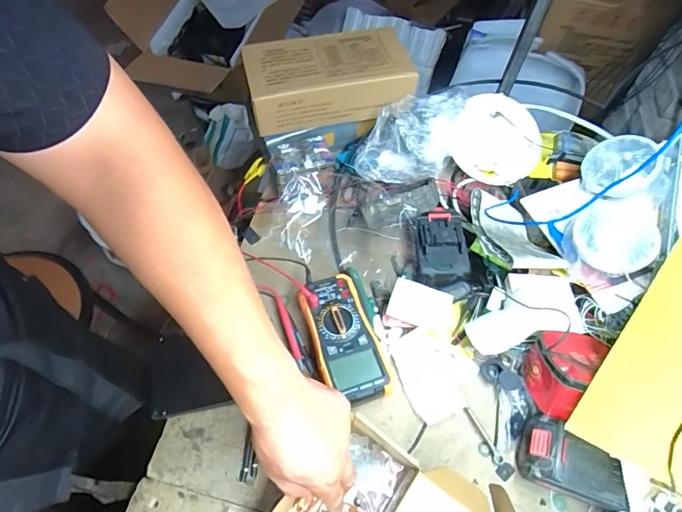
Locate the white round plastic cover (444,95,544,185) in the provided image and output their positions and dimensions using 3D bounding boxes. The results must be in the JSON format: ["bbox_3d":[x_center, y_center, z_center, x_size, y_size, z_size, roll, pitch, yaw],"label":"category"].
[{"bbox_3d":[0.263,-0.202,0.728,0.159,0.034,0.151,27,73,-5],"label":"white round plastic cover"}]

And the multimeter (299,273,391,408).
[{"bbox_3d":[0.002,0.110,0.570,0.086,0.044,0.173,-14,60,-9],"label":"multimeter"}]

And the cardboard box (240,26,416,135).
[{"bbox_3d":[-0.020,-0.285,0.695,0.257,0.074,0.139,-11,60,-7],"label":"cardboard box"}]

